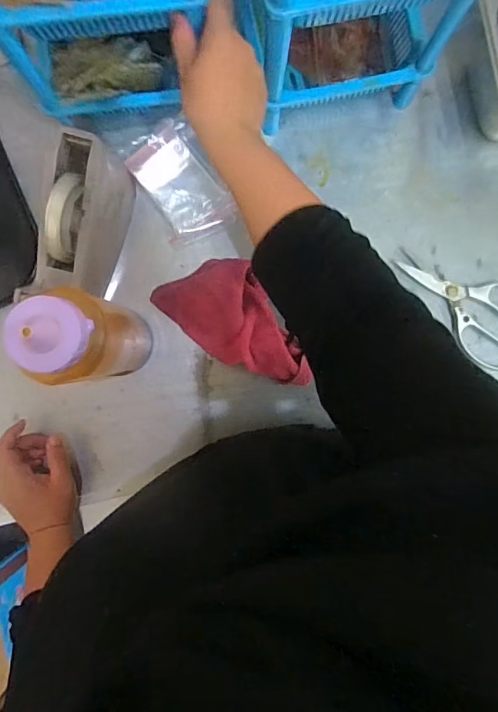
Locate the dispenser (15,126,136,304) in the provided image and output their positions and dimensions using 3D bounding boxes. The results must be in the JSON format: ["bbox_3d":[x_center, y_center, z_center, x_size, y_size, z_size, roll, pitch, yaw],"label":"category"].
[{"bbox_3d":[-0.190,-0.145,0.510,0.071,0.107,0.175,16,90,0],"label":"dispenser"}]

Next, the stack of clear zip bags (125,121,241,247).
[{"bbox_3d":[-0.084,-0.211,0.552,0.087,0.028,0.132,-29,90,0],"label":"stack of clear zip bags"}]

